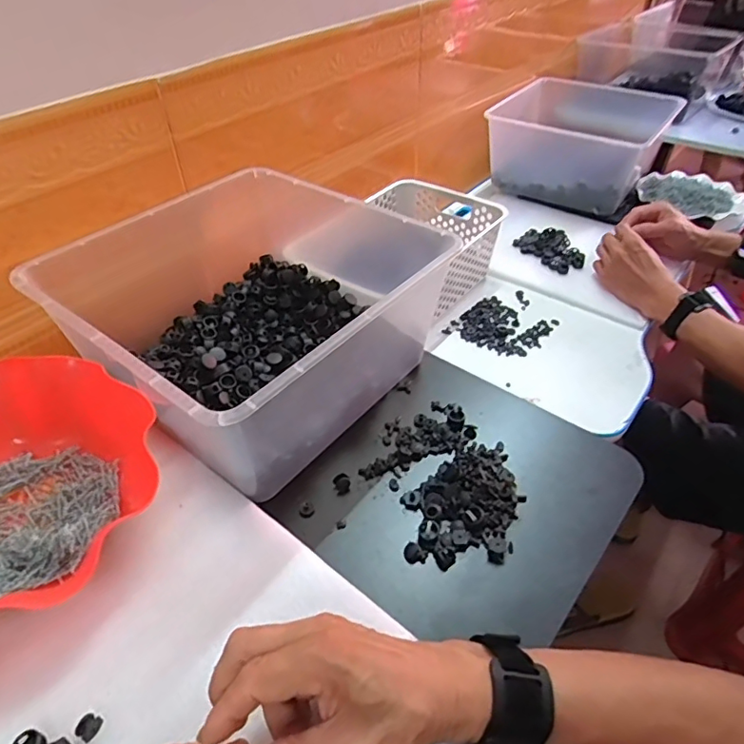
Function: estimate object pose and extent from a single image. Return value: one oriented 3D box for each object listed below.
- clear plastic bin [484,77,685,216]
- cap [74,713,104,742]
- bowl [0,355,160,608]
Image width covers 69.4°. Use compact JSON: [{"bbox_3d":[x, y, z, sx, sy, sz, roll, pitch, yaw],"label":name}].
[{"bbox_3d":[0.415,-0.467,1.072,0.272,0.134,0.314,26,49,23],"label":"clear plastic bin"},{"bbox_3d":[-0.170,0.214,0.324,0.011,0.009,0.013,15,46,14],"label":"cap"},{"bbox_3d":[-0.290,0.086,0.409,0.198,0.071,0.212,1,44,-1],"label":"bowl"}]

